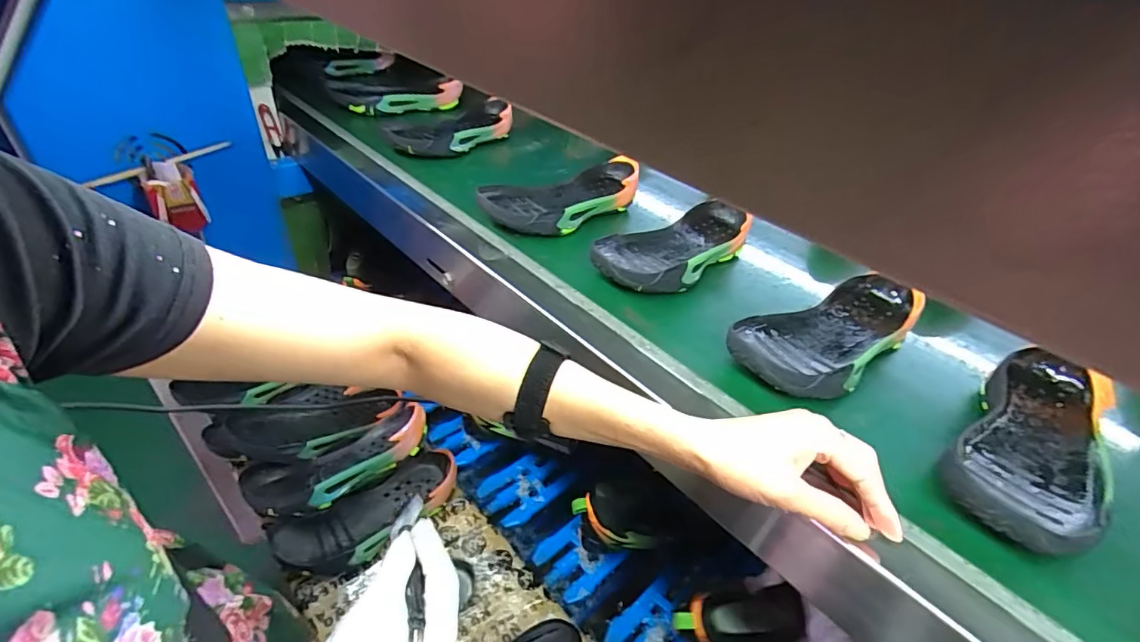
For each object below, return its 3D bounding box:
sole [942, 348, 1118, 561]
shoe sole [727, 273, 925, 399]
[{"bbox_3d":[0.366,0.102,0.406,0.233,0.048,0.088,-28,49,-35],"label":"sole"},{"bbox_3d":[0.253,0.014,0.496,0.242,0.049,0.102,-17,44,-26],"label":"shoe sole"}]

